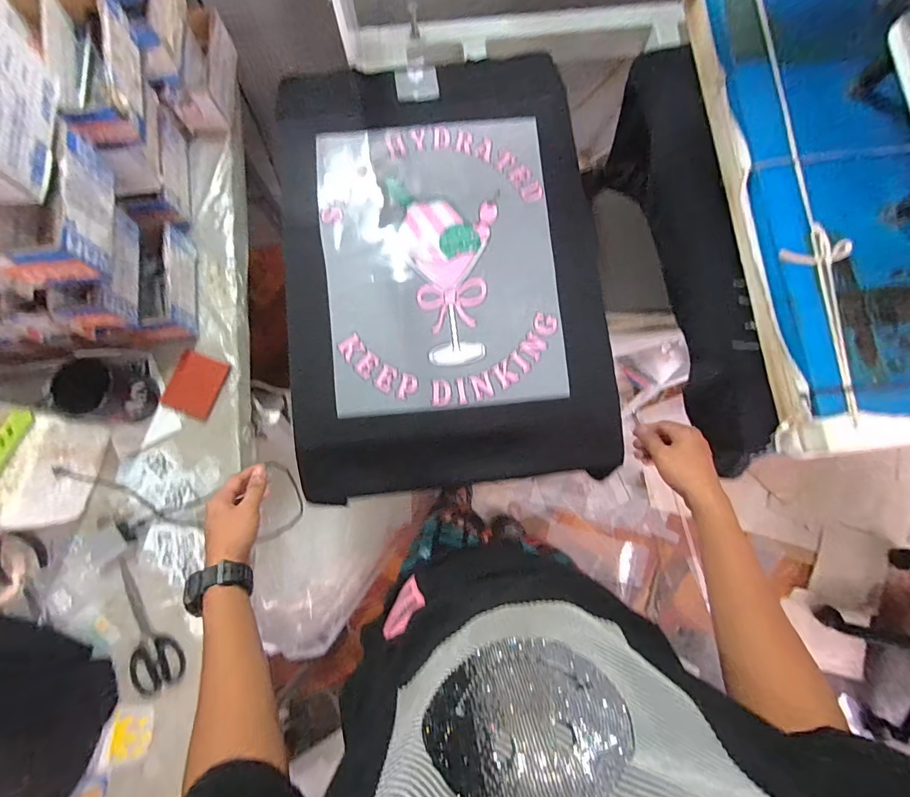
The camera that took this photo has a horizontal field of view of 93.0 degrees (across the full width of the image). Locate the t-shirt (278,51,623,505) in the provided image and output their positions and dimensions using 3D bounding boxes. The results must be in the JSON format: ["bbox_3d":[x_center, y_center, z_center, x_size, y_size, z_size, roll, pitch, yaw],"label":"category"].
[{"bbox_3d":[-0.018,-0.179,0.591,0.395,0.070,0.581,-6,80,-2],"label":"t-shirt"}]

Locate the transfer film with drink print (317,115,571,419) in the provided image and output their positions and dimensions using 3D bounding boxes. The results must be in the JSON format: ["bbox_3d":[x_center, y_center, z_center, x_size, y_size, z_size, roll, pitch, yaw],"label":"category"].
[{"bbox_3d":[-0.020,-0.182,0.561,0.291,0.008,0.388,-5,80,-2],"label":"transfer film with drink print"}]

